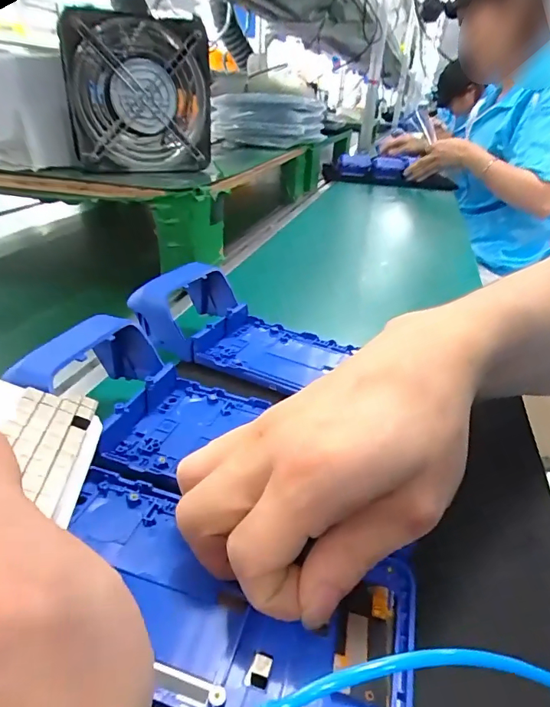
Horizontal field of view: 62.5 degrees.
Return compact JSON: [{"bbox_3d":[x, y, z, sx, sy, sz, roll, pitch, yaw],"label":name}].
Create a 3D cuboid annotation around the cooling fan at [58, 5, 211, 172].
[{"bbox_3d":[-0.146,-0.285,0.498,0.153,0.148,0.059,-13,39,-25],"label":"cooling fan"}]

